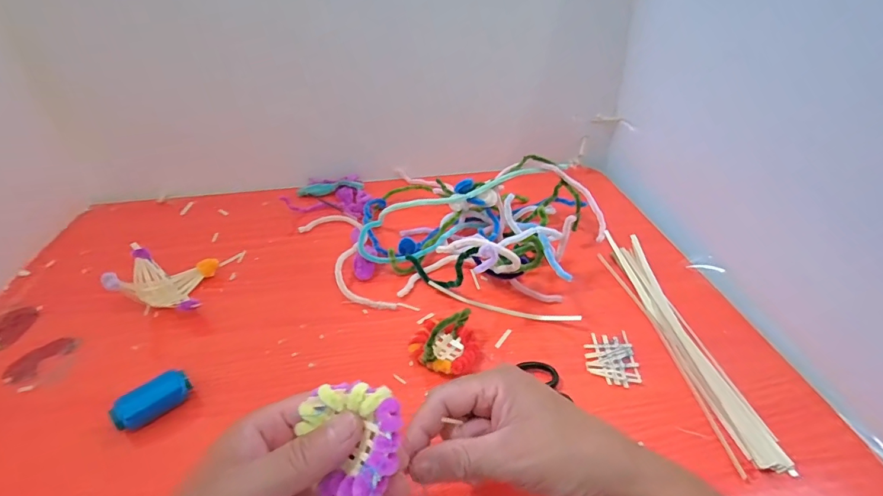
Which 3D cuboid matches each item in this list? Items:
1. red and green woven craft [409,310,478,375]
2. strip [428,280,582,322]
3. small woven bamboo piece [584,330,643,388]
[{"bbox_3d":[0.003,0.080,0.388,0.060,0.044,0.057,3,38,4],"label":"red and green woven craft"},{"bbox_3d":[0.058,0.058,0.438,0.153,0.015,0.013,13,40,17],"label":"strip"},{"bbox_3d":[0.153,0.099,0.395,0.043,0.004,0.055,4,38,6],"label":"small woven bamboo piece"}]

